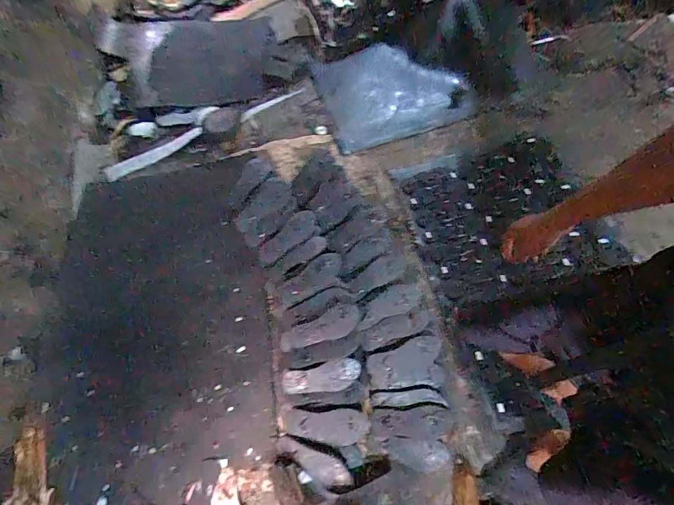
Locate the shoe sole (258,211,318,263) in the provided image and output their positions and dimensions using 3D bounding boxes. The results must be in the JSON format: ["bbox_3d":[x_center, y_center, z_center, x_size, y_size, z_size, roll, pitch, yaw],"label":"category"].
[{"bbox_3d":[-0.179,-0.060,1.416,0.245,0.022,0.106,-41,64,-14],"label":"shoe sole"}]

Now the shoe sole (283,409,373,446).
[{"bbox_3d":[-0.029,0.519,1.138,0.248,0.022,0.095,-4,62,6],"label":"shoe sole"}]

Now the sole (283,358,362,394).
[{"bbox_3d":[-0.045,0.392,1.188,0.240,0.015,0.087,-12,81,-7],"label":"sole"}]

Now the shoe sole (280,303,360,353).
[{"bbox_3d":[-0.050,0.248,1.230,0.264,0.011,0.096,-27,62,-7],"label":"shoe sole"}]

